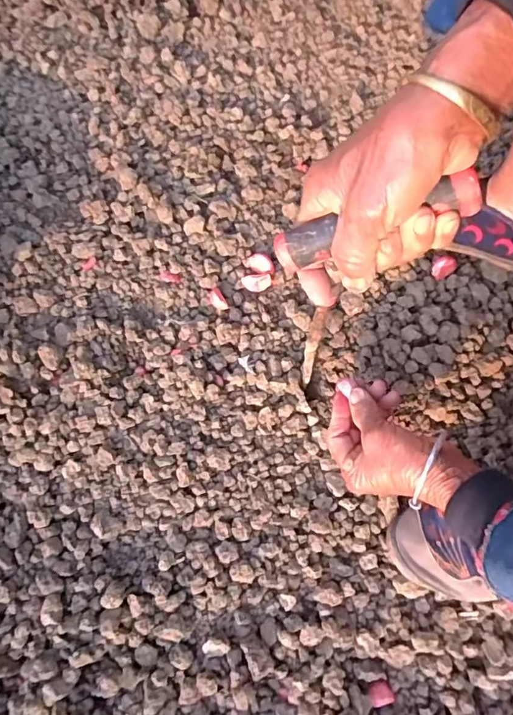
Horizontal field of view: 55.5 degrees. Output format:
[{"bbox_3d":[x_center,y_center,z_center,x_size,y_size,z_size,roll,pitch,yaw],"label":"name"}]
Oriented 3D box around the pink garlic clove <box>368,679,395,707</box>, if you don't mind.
[{"bbox_3d":[0.109,0.295,0.427,0.021,0.010,0.019,-14,73,-3],"label":"pink garlic clove"}]

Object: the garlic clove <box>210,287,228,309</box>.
[{"bbox_3d":[-0.041,-0.062,0.527,0.015,0.010,0.025,-28,74,-7],"label":"garlic clove"}]

